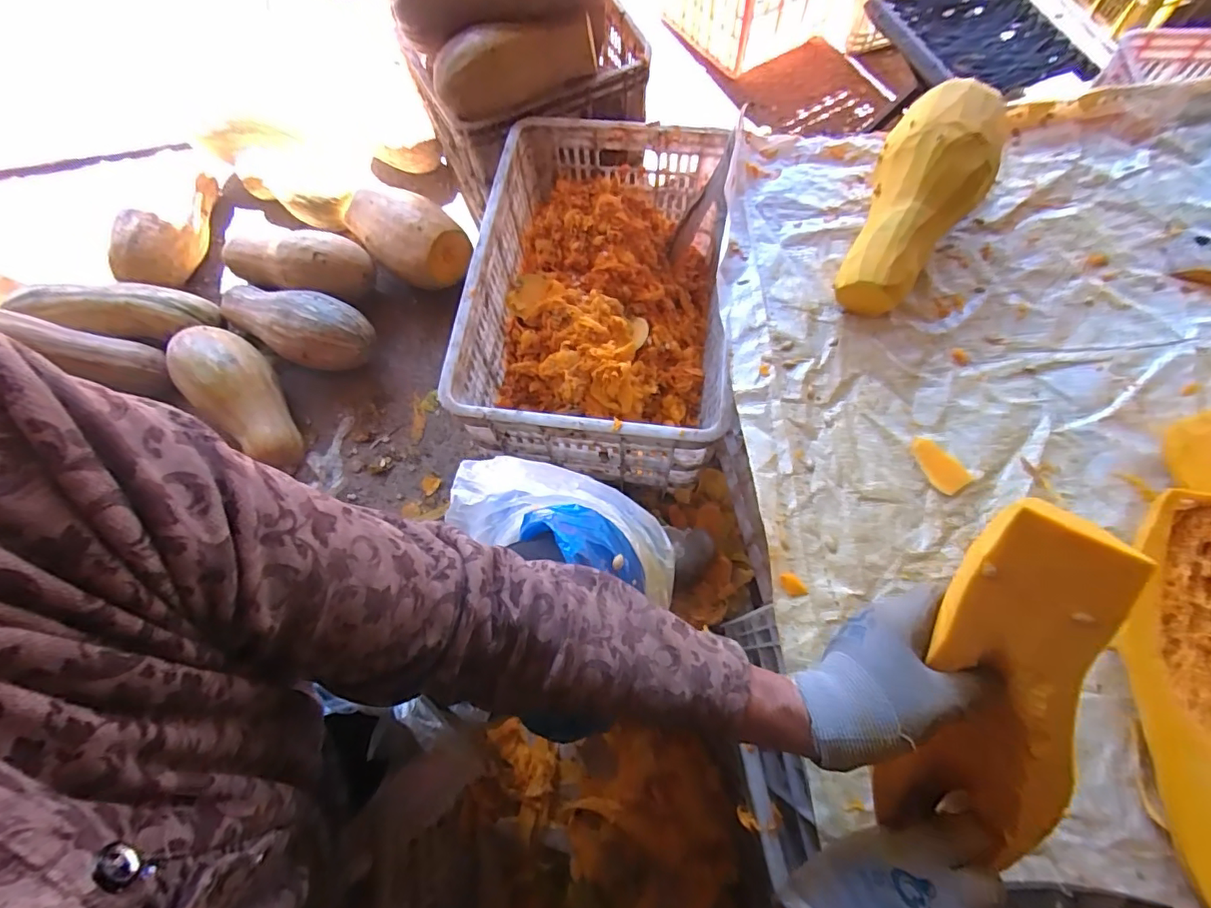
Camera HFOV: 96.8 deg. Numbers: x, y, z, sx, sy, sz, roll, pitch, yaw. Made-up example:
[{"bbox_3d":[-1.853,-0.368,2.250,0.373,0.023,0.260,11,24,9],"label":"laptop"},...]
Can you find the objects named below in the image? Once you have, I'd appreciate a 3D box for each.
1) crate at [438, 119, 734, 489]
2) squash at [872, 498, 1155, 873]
[{"bbox_3d":[-0.002,-0.228,0.849,0.347,0.245,0.527,5,69,5],"label":"crate"},{"bbox_3d":[0.240,0.148,0.330,0.088,0.249,0.042,-2,24,2],"label":"squash"}]

